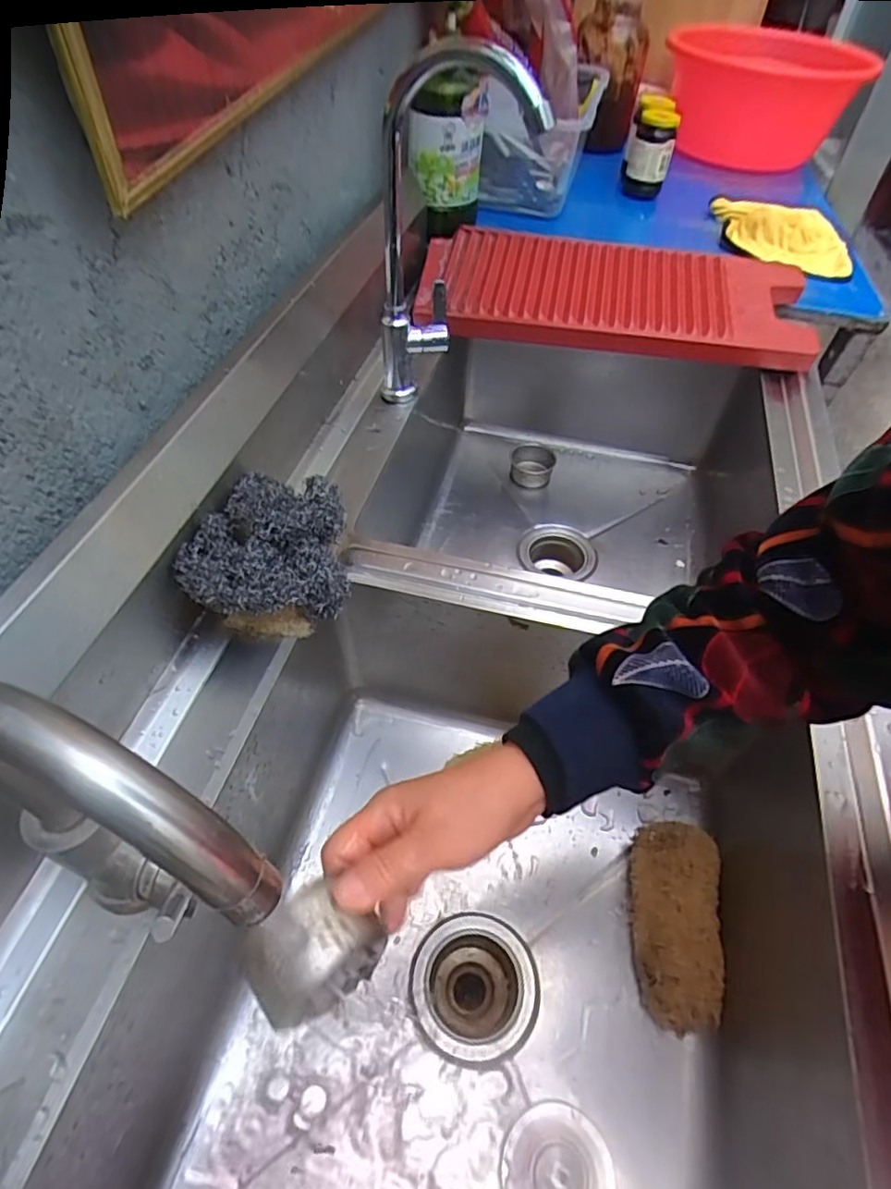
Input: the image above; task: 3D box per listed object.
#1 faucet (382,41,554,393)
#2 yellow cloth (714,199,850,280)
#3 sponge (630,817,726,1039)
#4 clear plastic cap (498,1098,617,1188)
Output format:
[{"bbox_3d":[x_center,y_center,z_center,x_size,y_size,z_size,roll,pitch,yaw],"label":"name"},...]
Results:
[{"bbox_3d":[0.010,-0.343,0.614,0.157,0.314,0.077,12,50,8],"label":"faucet"},{"bbox_3d":[0.560,-0.598,1.006,0.186,0.034,0.244,7,49,4],"label":"yellow cloth"},{"bbox_3d":[0.203,0.296,0.550,0.074,0.065,0.154,11,50,7],"label":"sponge"},{"bbox_3d":[0.085,0.438,0.460,0.083,0.016,0.083,1,49,-1],"label":"clear plastic cap"}]

